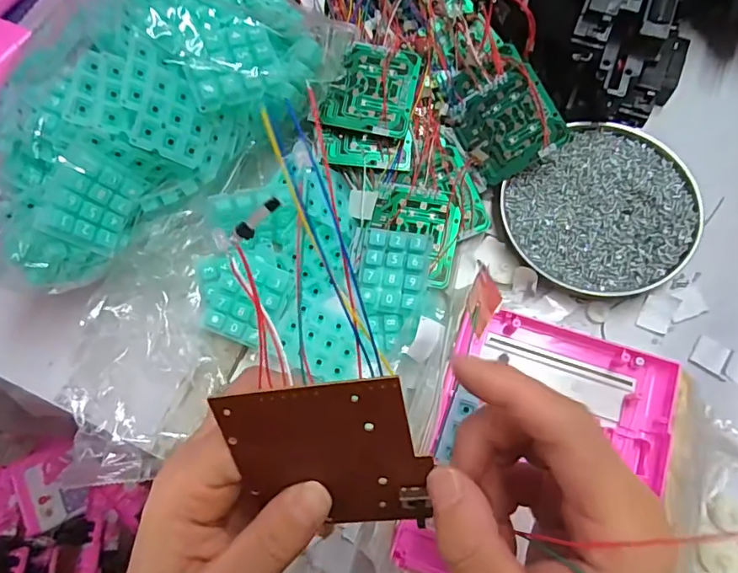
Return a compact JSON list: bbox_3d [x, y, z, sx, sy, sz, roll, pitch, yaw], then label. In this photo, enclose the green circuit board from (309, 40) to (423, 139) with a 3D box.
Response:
[{"bbox_3d":[0.000,-0.149,0.373,0.067,0.006,0.070,12,78,1],"label":"green circuit board"}]

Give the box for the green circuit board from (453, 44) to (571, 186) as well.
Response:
[{"bbox_3d":[0.098,-0.129,0.371,0.066,0.009,0.089,-30,74,20],"label":"green circuit board"}]

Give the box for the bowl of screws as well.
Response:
[{"bbox_3d":[0.172,-0.055,0.364,0.128,0.022,0.121,-37,72,-6],"label":"bowl of screws"}]

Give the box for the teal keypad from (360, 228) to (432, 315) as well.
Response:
[{"bbox_3d":[0.018,-0.013,0.354,0.046,0.013,0.057,8,73,8],"label":"teal keypad"}]

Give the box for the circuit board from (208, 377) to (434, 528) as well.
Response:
[{"bbox_3d":[-0.015,0.065,0.183,0.068,0.069,0.006,-8,28,10],"label":"circuit board"}]

